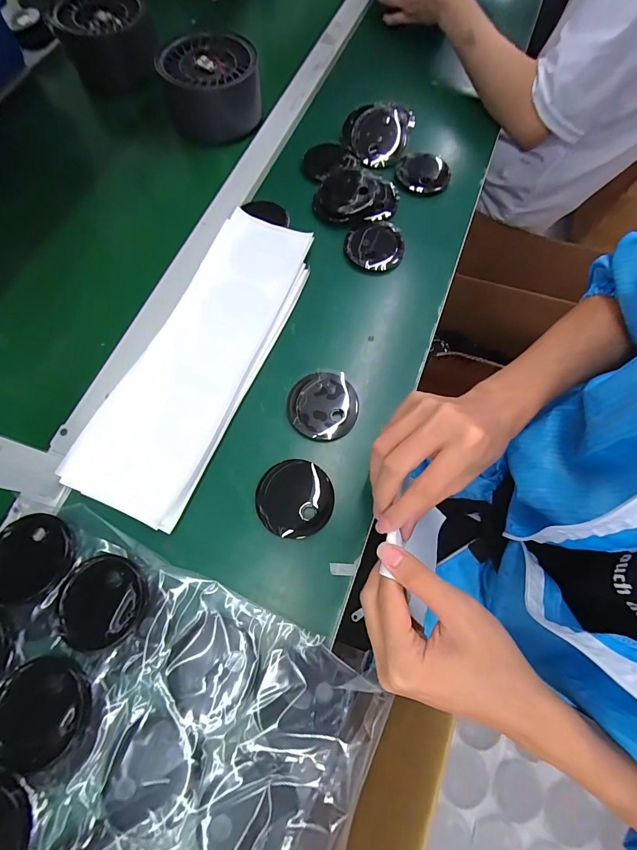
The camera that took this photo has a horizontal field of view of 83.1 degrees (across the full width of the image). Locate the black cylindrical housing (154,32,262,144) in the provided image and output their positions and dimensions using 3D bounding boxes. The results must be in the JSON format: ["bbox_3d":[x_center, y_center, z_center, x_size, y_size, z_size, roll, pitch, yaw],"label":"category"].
[{"bbox_3d":[-0.152,-0.490,0.531,0.132,0.083,0.133,1,71,-2],"label":"black cylindrical housing"}]

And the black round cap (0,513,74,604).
[{"bbox_3d":[-0.267,0.122,0.330,0.068,0.012,0.073,29,72,7],"label":"black round cap"}]

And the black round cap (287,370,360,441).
[{"bbox_3d":[0.005,-0.021,0.397,0.075,0.011,0.077,1,71,-2],"label":"black round cap"}]

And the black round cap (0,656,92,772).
[{"bbox_3d":[-0.230,0.233,0.294,0.073,0.006,0.071,1,71,-2],"label":"black round cap"}]

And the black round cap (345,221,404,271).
[{"bbox_3d":[0.075,-0.241,0.474,0.075,0.013,0.079,1,71,-2],"label":"black round cap"}]

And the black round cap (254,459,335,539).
[{"bbox_3d":[-0.024,0.074,0.365,0.076,0.009,0.075,1,71,-2],"label":"black round cap"}]

